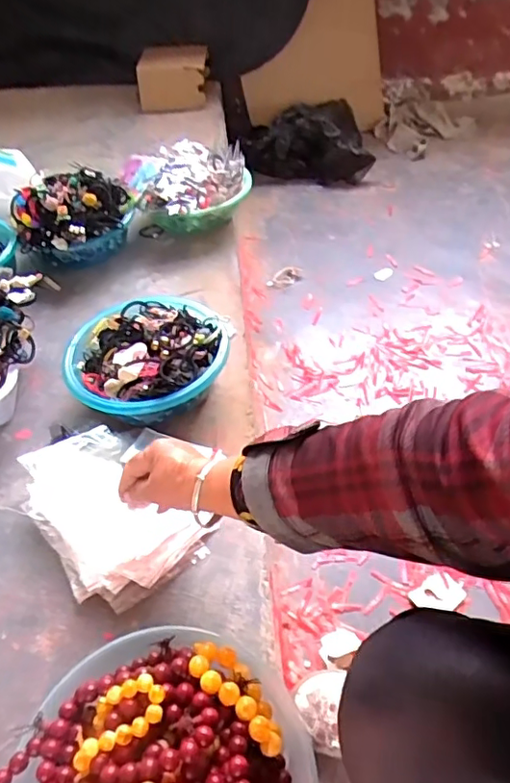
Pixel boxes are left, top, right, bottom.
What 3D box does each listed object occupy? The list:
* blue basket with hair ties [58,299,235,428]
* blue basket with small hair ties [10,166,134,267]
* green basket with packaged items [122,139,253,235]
[{"bbox_3d":[-0.147,-0.034,0.791,0.221,0.095,0.210,-4,46,2],"label":"blue basket with hair ties"},{"bbox_3d":[-0.332,-0.315,1.024,0.171,0.134,0.170,8,48,13],"label":"blue basket with small hair ties"},{"bbox_3d":[-0.133,-0.396,1.123,0.248,0.133,0.190,-15,47,-9],"label":"green basket with packaged items"}]

